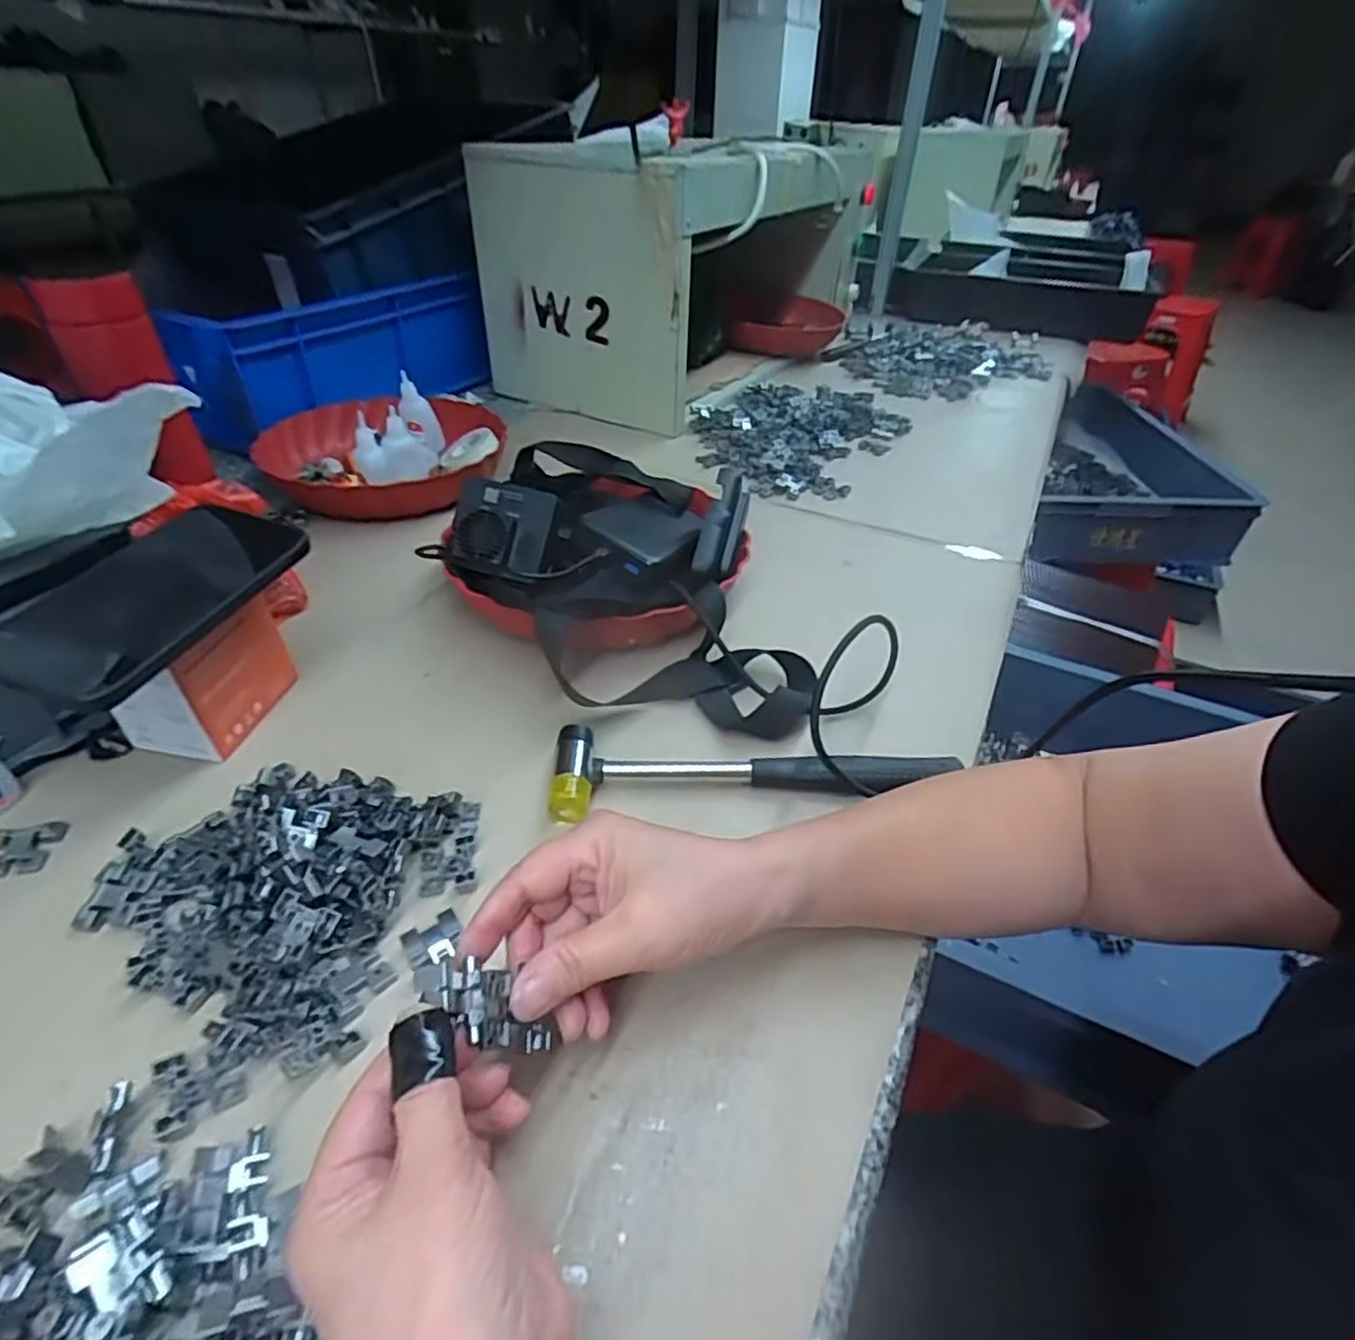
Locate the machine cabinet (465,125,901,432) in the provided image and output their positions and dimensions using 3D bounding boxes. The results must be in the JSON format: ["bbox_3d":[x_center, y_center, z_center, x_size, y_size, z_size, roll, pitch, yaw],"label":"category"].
[{"bbox_3d":[0.032,-0.634,1.061,0.299,0.260,0.708,20,42,21],"label":"machine cabinet"}]

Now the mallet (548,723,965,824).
[{"bbox_3d":[0.045,0.061,0.427,0.238,0.026,0.054,-1,39,-6],"label":"mallet"}]

